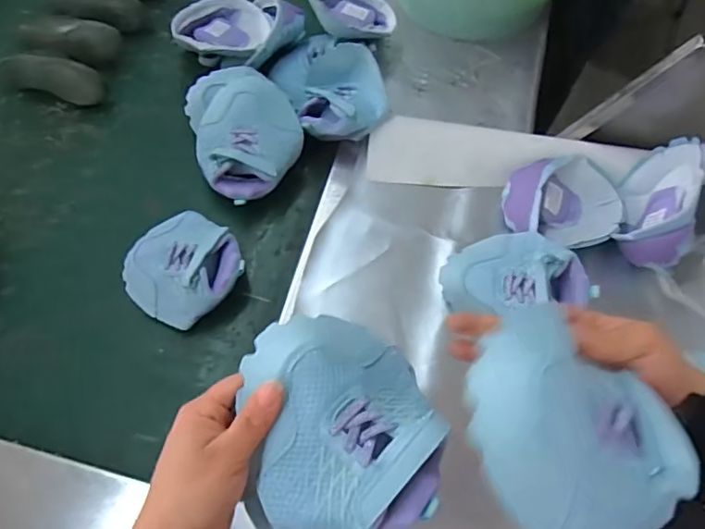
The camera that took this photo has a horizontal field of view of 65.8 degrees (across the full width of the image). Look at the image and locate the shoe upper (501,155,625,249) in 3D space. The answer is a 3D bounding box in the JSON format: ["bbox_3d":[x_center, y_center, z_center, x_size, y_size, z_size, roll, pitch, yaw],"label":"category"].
[{"bbox_3d":[0.253,-0.074,0.641,0.140,0.049,0.110,-12,66,-8],"label":"shoe upper"}]

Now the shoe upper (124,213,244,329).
[{"bbox_3d":[-0.193,0.002,0.621,0.124,0.050,0.120,1,65,-2],"label":"shoe upper"}]

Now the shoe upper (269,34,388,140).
[{"bbox_3d":[-0.036,-0.246,0.713,0.106,0.084,0.188,-22,68,-12],"label":"shoe upper"}]

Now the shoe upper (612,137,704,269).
[{"bbox_3d":[0.344,-0.075,0.619,0.054,0.096,0.145,15,65,4],"label":"shoe upper"}]

